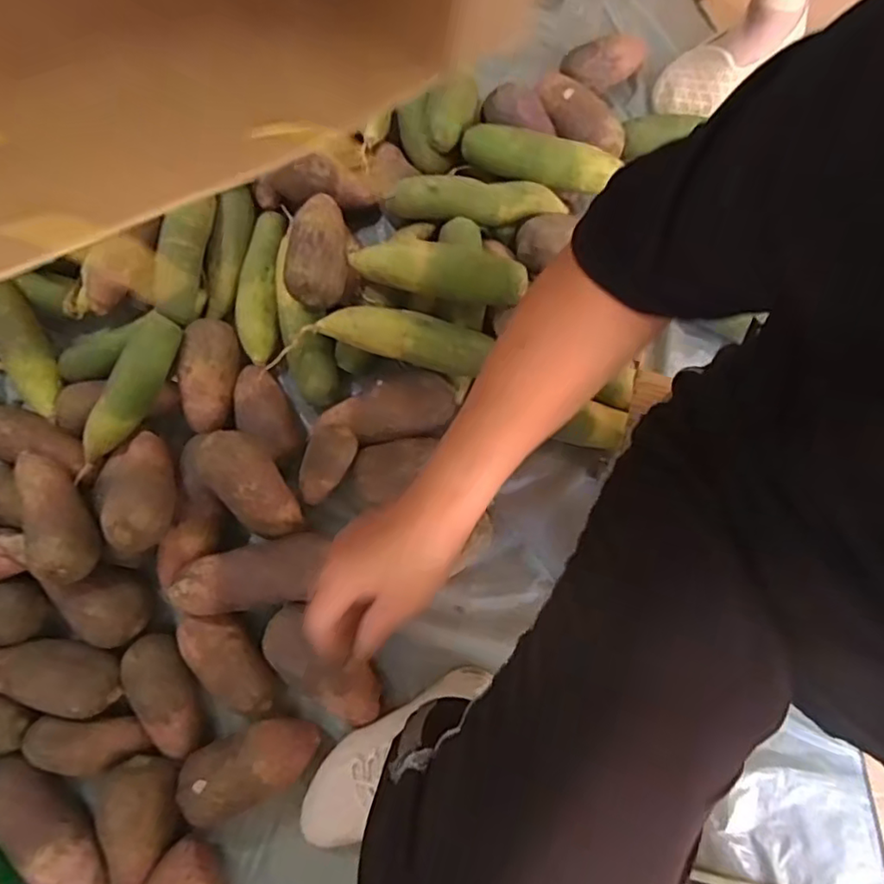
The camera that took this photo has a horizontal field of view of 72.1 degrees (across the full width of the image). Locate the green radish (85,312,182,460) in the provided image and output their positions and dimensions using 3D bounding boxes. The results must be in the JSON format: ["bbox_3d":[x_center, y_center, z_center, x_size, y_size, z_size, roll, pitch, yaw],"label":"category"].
[{"bbox_3d":[-0.357,-0.063,0.707,0.044,0.065,0.188,25,77,8],"label":"green radish"}]

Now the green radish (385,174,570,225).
[{"bbox_3d":[0.045,-0.302,0.741,0.224,0.040,0.048,-3,74,-13],"label":"green radish"}]

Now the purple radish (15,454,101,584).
[{"bbox_3d":[-0.420,0.073,0.661,0.068,0.064,0.162,-23,75,-5],"label":"purple radish"}]

